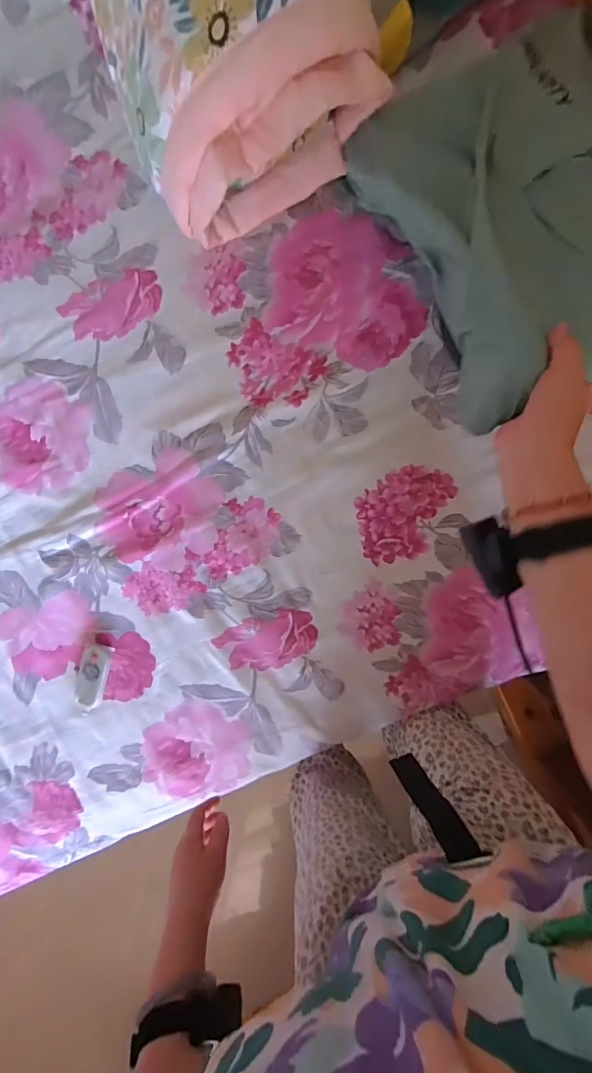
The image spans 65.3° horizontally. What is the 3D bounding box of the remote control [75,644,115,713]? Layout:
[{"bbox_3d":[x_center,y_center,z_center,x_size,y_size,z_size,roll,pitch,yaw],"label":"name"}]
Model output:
[{"bbox_3d":[-0.309,0.216,0.706,0.042,0.024,0.102,13,93,0],"label":"remote control"}]

